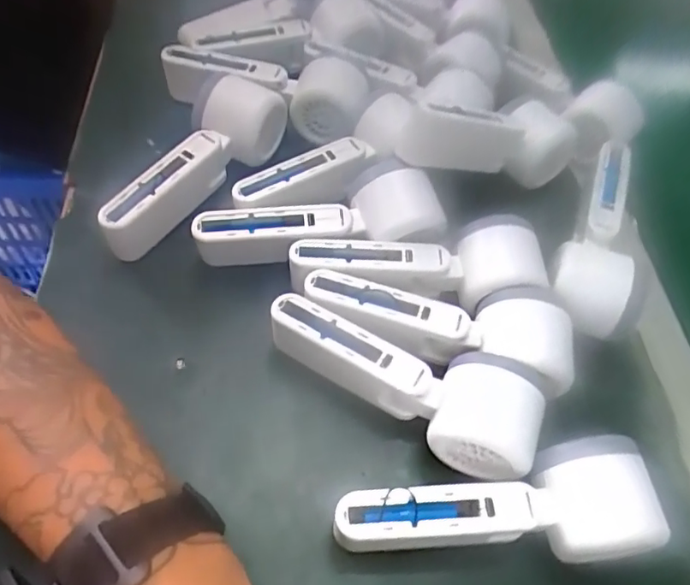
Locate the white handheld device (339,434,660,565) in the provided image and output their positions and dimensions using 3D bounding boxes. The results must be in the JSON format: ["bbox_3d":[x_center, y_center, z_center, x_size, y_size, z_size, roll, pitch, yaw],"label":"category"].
[{"bbox_3d":[0.075,0.112,0.289,0.161,0.054,0.056,0,58,-8],"label":"white handheld device"}]

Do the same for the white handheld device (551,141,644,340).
[{"bbox_3d":[0.187,-0.041,0.398,0.063,0.045,0.163,26,58,9],"label":"white handheld device"}]

